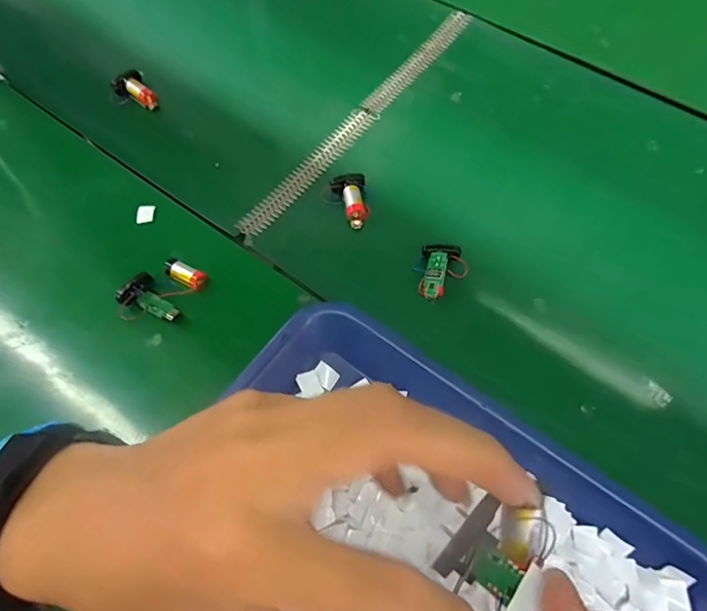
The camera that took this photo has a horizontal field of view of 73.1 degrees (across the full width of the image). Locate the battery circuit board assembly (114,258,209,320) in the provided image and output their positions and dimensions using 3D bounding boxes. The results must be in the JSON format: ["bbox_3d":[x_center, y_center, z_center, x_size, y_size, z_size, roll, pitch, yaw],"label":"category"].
[{"bbox_3d":[-0.161,-0.012,0.398,0.050,0.019,0.063,23,69,12],"label":"battery circuit board assembly"}]

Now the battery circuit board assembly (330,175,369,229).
[{"bbox_3d":[0.000,-0.099,0.445,0.031,0.018,0.049,-15,79,-4],"label":"battery circuit board assembly"}]

